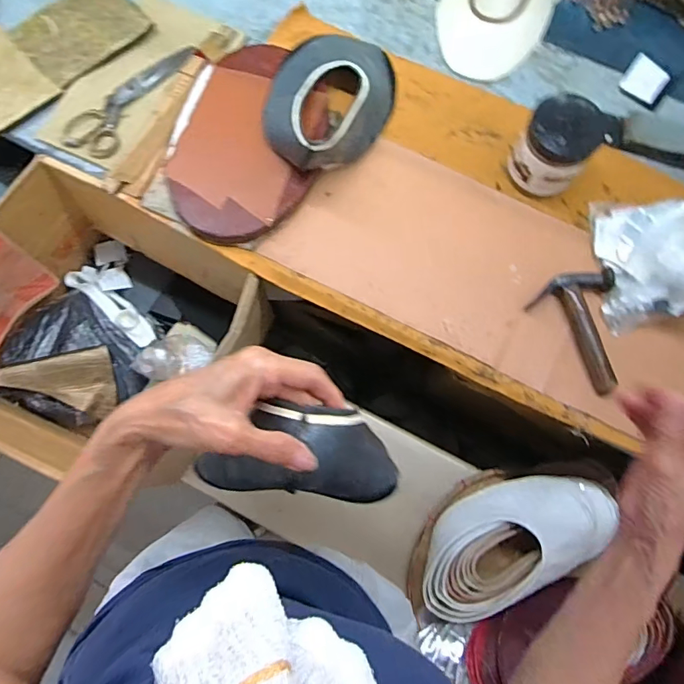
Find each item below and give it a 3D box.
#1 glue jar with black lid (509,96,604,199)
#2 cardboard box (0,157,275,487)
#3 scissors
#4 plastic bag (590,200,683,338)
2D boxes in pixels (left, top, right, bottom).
[{"bbox_3d":[0.274,-0.251,0.604,0.092,0.105,0.084,0,75,0],"label":"glue jar with black lid"},{"bbox_3d":[-0.337,-0.004,0.681,0.370,0.206,0.341,25,76,6],"label":"cardboard box"},{"bbox_3d":[-0.308,-0.362,0.674,0.089,0.008,0.221,32,77,8],"label":"scissors"},{"bbox_3d":[0.423,-0.111,0.563,0.170,0.106,0.176,2,75,0],"label":"plastic bag"}]

